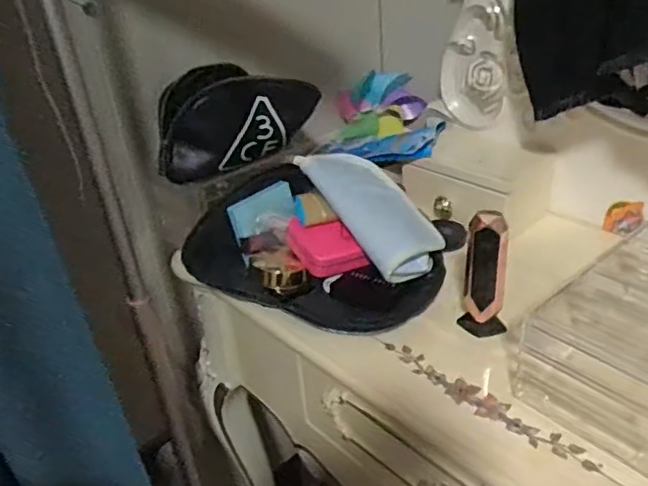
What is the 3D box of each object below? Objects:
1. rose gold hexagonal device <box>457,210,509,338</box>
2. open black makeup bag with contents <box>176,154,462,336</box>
[{"bbox_3d":[0.174,0.035,0.629,0.045,0.142,0.032,11,35,24],"label":"rose gold hexagonal device"},{"bbox_3d":[-0.007,-0.006,0.732,0.318,0.133,0.171,10,34,23],"label":"open black makeup bag with contents"}]

